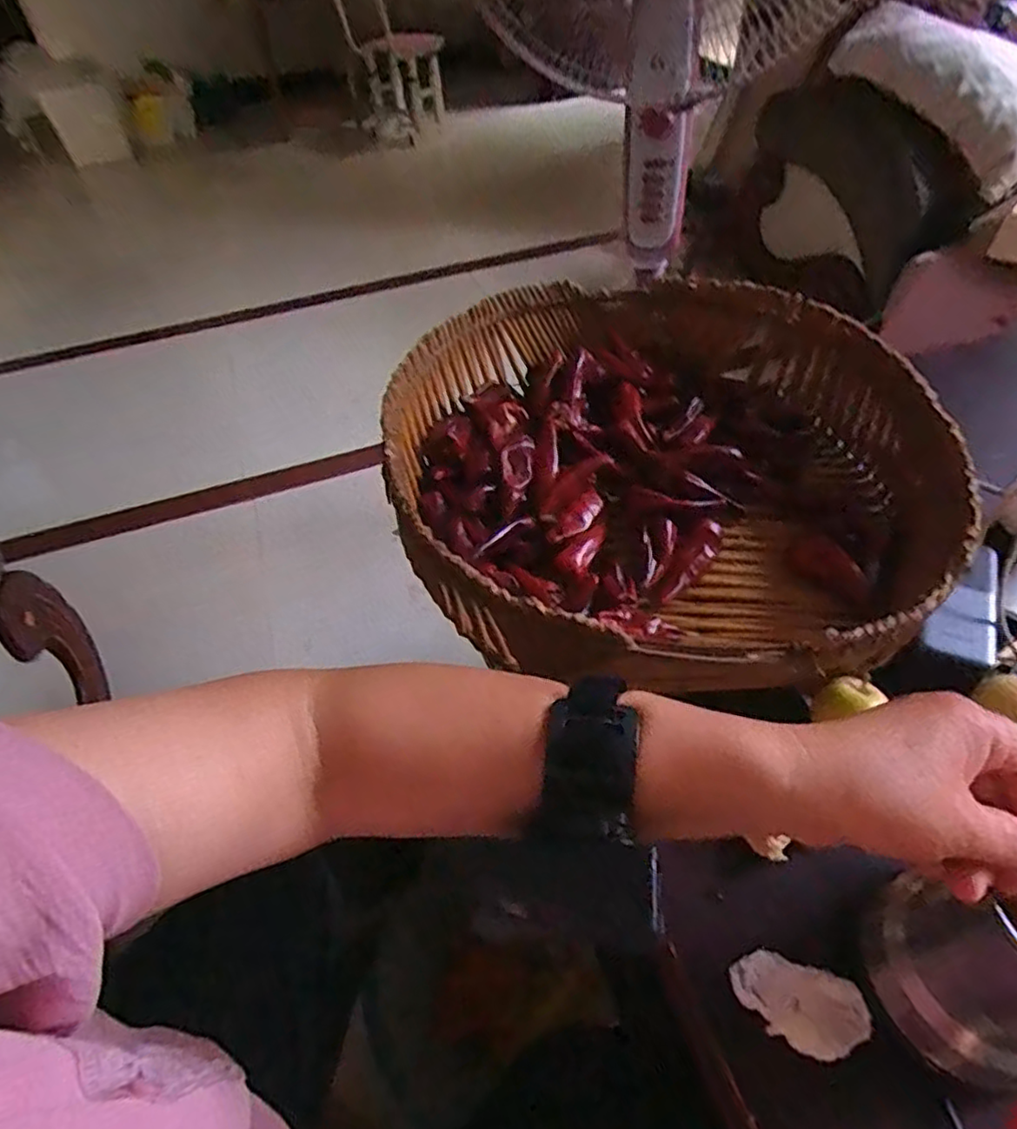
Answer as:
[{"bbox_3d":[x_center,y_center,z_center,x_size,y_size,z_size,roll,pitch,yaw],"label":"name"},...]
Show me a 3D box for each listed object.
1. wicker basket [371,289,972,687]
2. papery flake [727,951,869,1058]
[{"bbox_3d":[0.131,-0.103,0.615,0.459,0.130,0.475,7,50,11],"label":"wicker basket"},{"bbox_3d":[0.169,0.255,0.379,0.073,0.005,0.042,14,52,17],"label":"papery flake"}]

